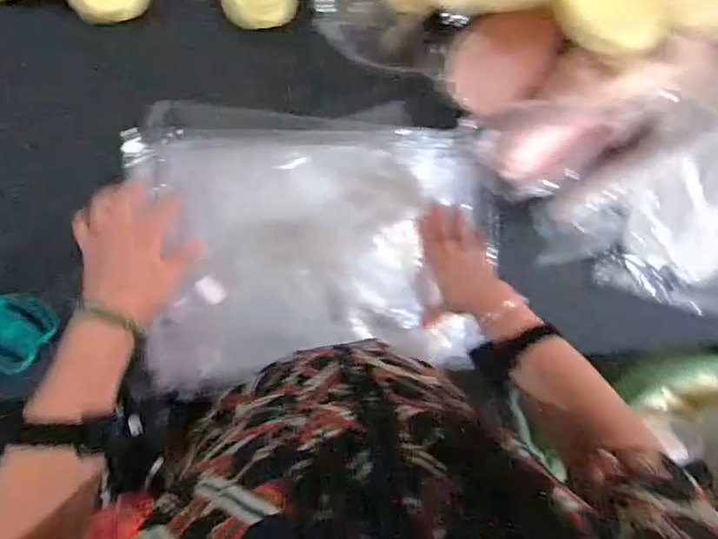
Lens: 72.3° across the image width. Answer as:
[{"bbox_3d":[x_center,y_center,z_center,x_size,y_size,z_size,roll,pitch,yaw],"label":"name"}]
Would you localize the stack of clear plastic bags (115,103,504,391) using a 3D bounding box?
[{"bbox_3d":[-0.050,-0.037,0.666,0.463,0.046,0.349,-4,92,-9],"label":"stack of clear plastic bags"}]

